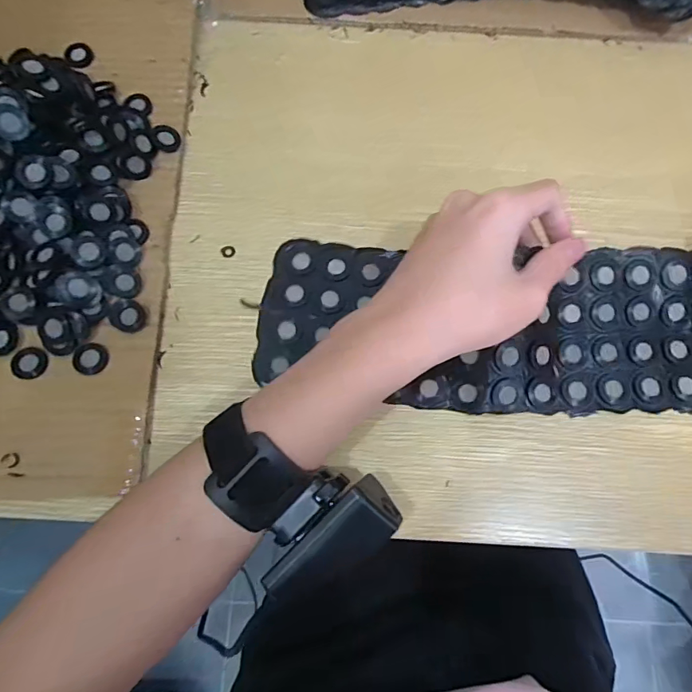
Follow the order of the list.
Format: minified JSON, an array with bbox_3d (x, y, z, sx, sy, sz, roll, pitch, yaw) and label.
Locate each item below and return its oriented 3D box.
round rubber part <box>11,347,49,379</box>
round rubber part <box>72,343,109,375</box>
[{"bbox_3d":[-0.181,0.010,0.266,0.016,0.006,0.018,-1,74,-1],"label":"round rubber part"},{"bbox_3d":[-0.149,0.007,0.271,0.019,0.005,0.018,0,74,-1],"label":"round rubber part"}]

